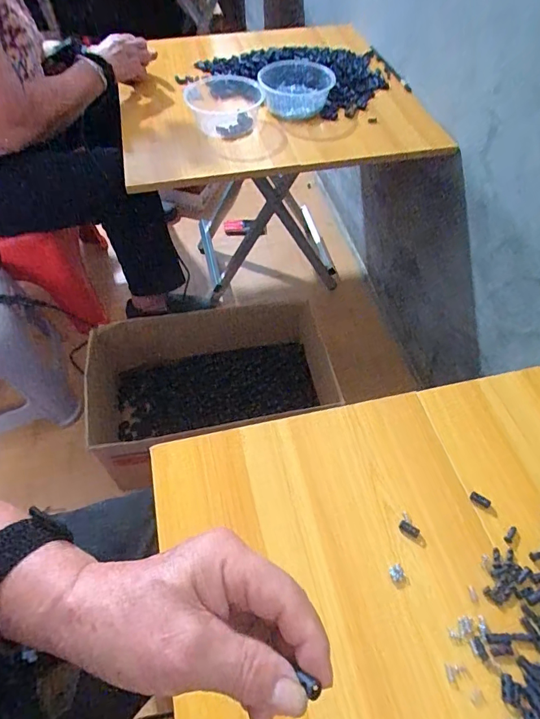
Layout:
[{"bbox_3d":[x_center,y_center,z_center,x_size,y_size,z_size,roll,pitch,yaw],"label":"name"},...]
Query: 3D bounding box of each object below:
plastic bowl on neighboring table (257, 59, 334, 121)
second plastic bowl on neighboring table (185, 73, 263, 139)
[{"bbox_3d":[0.049,-0.515,0.838,0.138,0.062,0.133,-3,55,-2],"label":"plastic bowl on neighboring table"},{"bbox_3d":[-0.086,-0.491,0.852,0.127,0.070,0.152,-16,57,-11],"label":"second plastic bowl on neighboring table"}]

